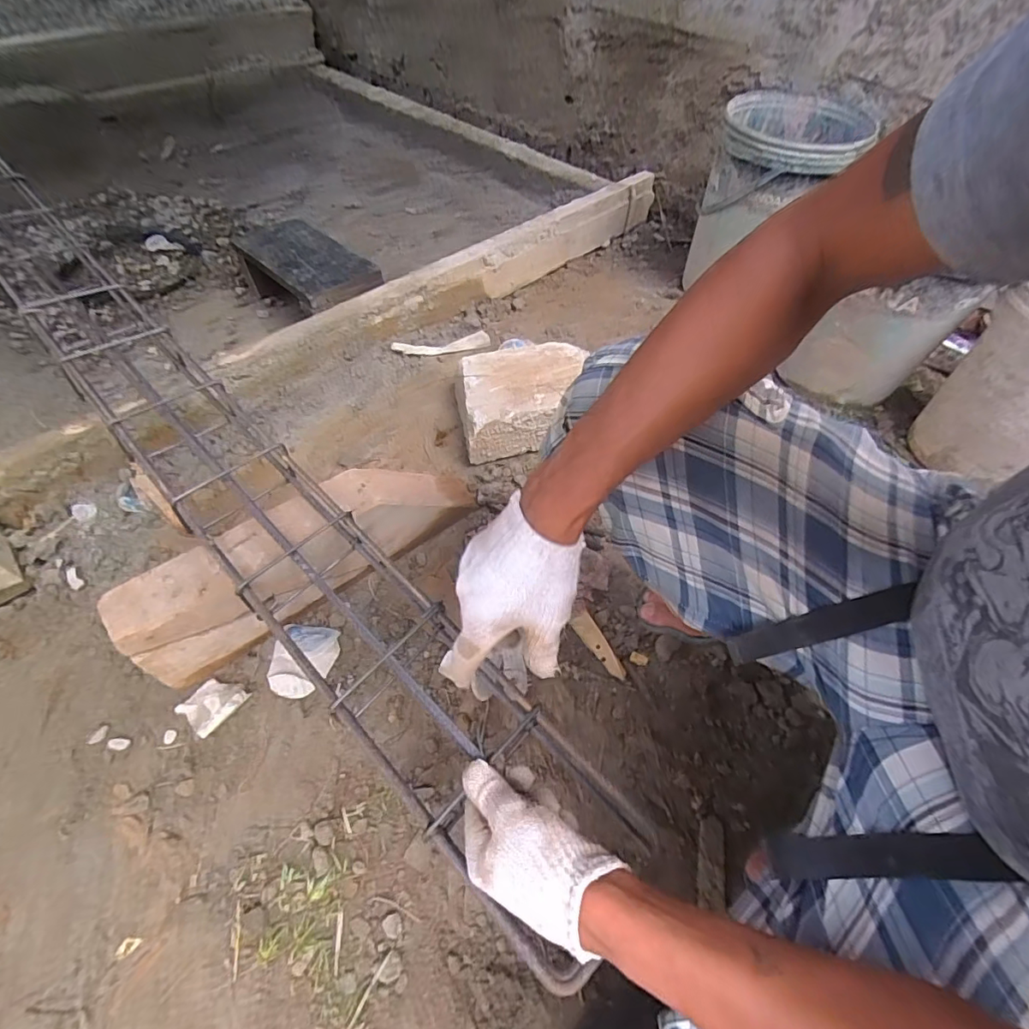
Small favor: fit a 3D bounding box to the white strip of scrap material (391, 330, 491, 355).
[{"bbox_3d":[-0.156,-0.372,1.089,0.226,0.012,0.038,-20,92,-25],"label":"white strip of scrap material"}]

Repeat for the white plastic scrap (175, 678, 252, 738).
[{"bbox_3d":[-0.373,0.234,0.616,0.069,0.036,0.066,30,54,17],"label":"white plastic scrap"}]

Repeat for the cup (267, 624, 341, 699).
[{"bbox_3d":[-0.281,0.188,0.653,0.079,0.045,0.094,18,51,8],"label":"cup"}]

